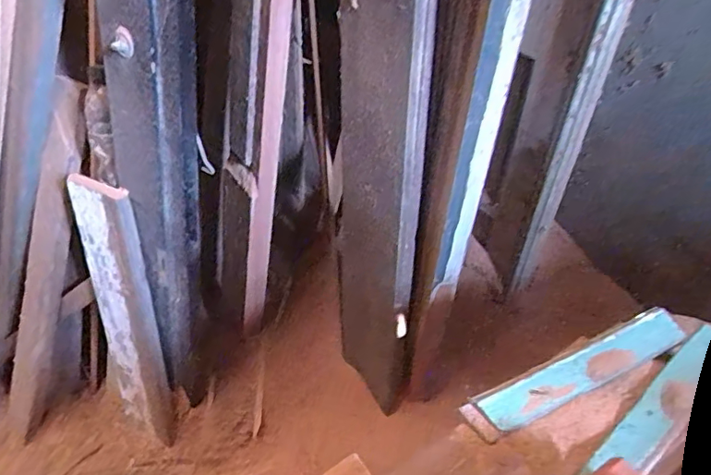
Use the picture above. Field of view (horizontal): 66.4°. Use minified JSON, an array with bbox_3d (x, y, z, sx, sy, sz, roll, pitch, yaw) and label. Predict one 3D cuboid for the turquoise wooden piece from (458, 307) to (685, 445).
[{"bbox_3d":[0.216,0.125,0.521,0.241,0.016,0.037,-22,52,-15],"label":"turquoise wooden piece"}]

